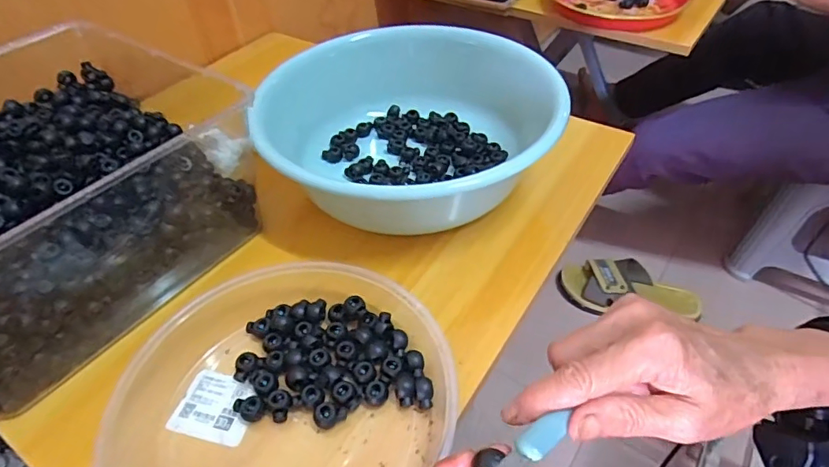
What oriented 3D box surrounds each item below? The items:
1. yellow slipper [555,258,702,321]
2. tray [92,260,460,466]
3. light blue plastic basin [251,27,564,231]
[{"bbox_3d":[0.436,0.103,1.030,0.271,0.070,0.110,8,46,10],"label":"yellow slipper"},{"bbox_3d":[-0.095,0.114,0.364,0.230,0.046,0.226,-1,45,1],"label":"tray"},{"bbox_3d":[-0.001,-0.100,0.535,0.277,0.112,0.298,-1,45,1],"label":"light blue plastic basin"}]

